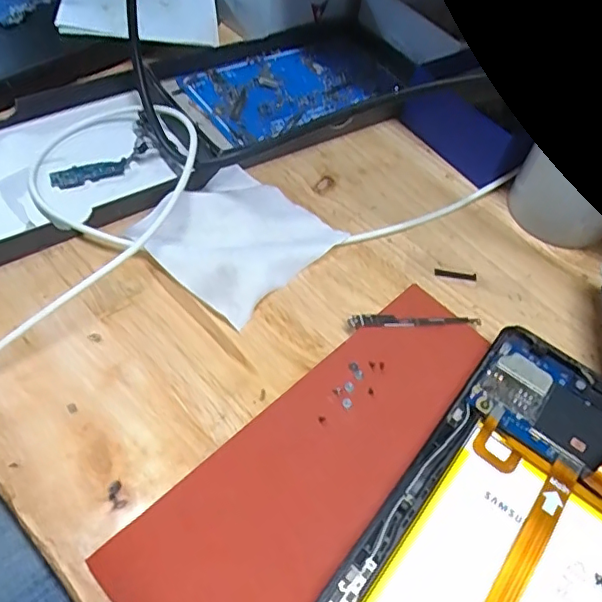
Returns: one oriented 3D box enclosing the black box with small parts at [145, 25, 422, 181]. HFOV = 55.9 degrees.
[{"bbox_3d":[-0.012,-0.144,0.372,0.181,0.029,0.095,-32,64,-27],"label":"black box with small parts"}]

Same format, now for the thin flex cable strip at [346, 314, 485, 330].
[{"bbox_3d":[0.057,0.010,0.280,0.066,0.006,0.008,1,54,-8],"label":"thin flex cable strip"}]

